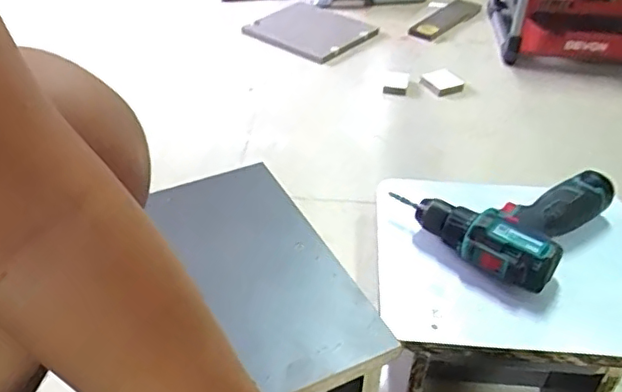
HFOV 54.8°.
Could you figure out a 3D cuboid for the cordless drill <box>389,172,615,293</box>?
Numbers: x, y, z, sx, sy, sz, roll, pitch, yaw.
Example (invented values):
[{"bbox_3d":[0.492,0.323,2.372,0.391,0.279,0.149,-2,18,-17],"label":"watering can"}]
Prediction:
[{"bbox_3d":[0.221,0.008,0.699,0.188,0.053,0.195,30,47,31],"label":"cordless drill"}]

